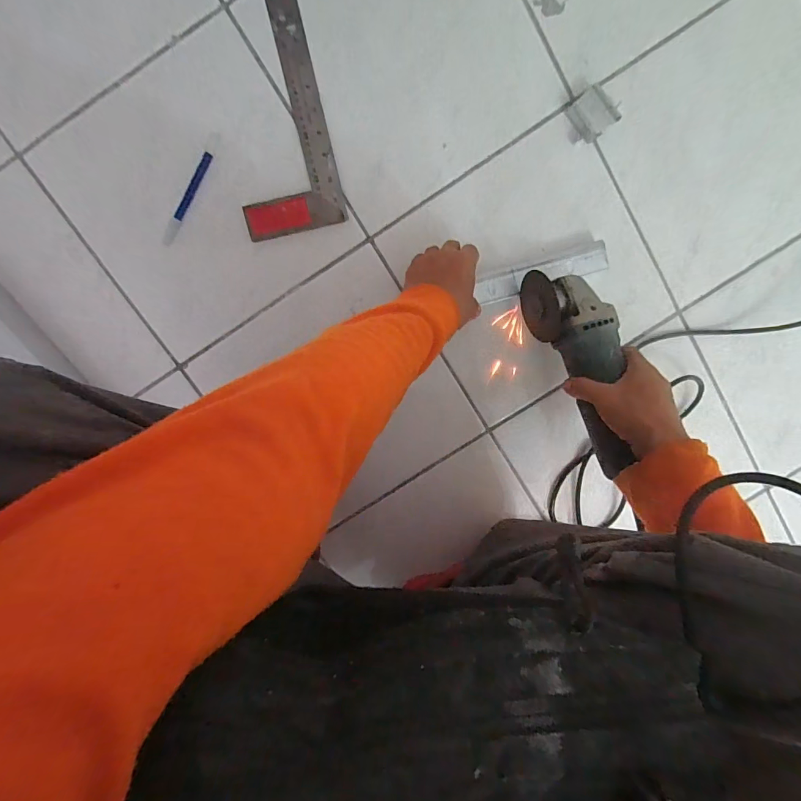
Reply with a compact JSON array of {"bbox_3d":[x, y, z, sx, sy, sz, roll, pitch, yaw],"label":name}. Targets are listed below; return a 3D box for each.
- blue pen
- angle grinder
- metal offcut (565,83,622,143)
[{"bbox_3d":[-0.258,-0.260,0.497,0.013,0.005,0.147,29,98,-6],"label":"blue pen"},{"bbox_3d":[0.222,-0.039,0.480,0.079,0.076,0.242,-18,88,1],"label":"angle grinder"},{"bbox_3d":[0.235,-0.351,0.490,0.042,0.022,0.051,-39,99,5],"label":"metal offcut"}]

